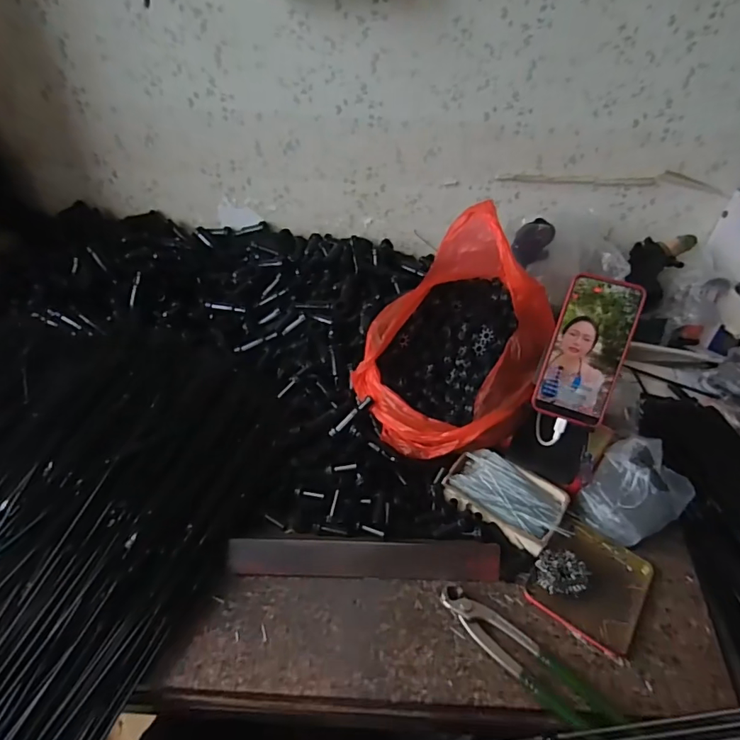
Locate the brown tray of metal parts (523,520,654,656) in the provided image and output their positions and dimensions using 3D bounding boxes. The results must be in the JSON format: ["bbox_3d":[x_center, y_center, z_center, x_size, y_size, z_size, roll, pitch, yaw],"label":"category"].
[{"bbox_3d":[0.232,0.217,0.497,0.101,0.019,0.123,27,46,26],"label":"brown tray of metal parts"}]

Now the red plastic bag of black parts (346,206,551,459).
[{"bbox_3d":[0.108,-0.052,0.599,0.210,0.207,0.275,17,42,16],"label":"red plastic bag of black parts"}]

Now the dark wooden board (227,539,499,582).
[{"bbox_3d":[-0.004,0.200,0.501,0.279,0.010,0.036,2,73,-1],"label":"dark wooden board"}]

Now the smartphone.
[{"bbox_3d":[0.244,-0.023,0.533,0.076,0.160,0.008,19,5,18],"label":"smartphone"}]

